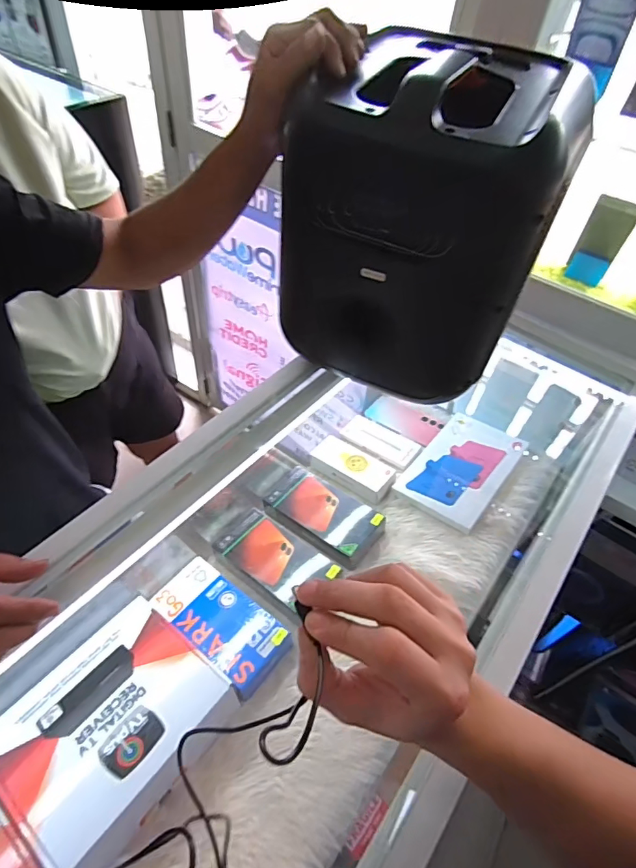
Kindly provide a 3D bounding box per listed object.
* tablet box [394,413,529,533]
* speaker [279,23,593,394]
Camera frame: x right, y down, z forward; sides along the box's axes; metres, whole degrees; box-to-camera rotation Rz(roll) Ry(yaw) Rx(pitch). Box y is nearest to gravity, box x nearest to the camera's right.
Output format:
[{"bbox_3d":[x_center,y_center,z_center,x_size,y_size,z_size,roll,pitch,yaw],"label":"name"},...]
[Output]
[{"bbox_3d":[0.257,0.055,0.842,0.143,0.030,0.238,34,55,21],"label":"tablet box"},{"bbox_3d":[0.110,-0.229,0.536,0.267,0.294,0.221,20,51,10],"label":"speaker"}]

